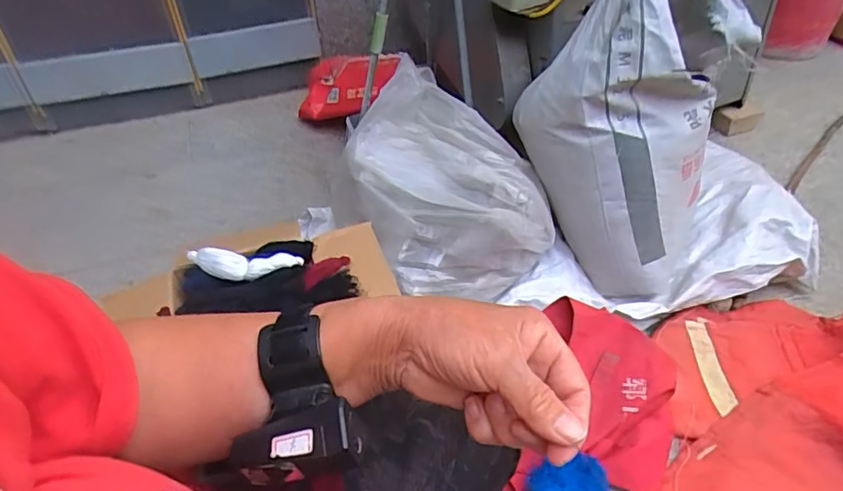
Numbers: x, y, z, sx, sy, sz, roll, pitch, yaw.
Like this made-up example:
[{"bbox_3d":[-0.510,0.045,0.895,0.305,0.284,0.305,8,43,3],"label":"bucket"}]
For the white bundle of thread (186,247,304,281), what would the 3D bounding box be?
[{"bbox_3d":[-0.249,0.026,0.766,0.155,0.031,0.034,-1,44,1],"label":"white bundle of thread"}]

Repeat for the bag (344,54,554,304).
[{"bbox_3d":[0.040,-0.132,0.945,0.323,0.226,0.372,-6,45,-5],"label":"bag"}]

